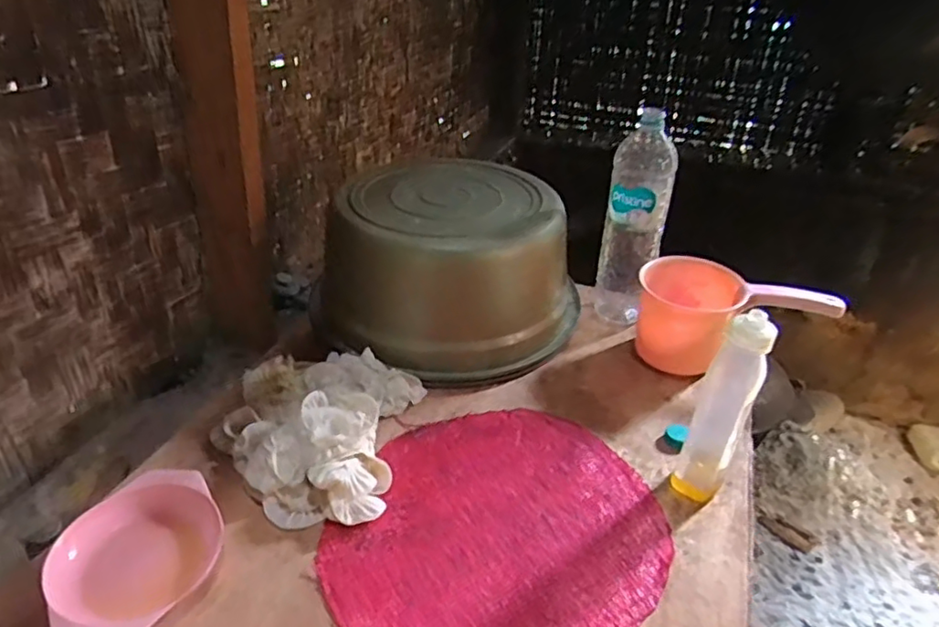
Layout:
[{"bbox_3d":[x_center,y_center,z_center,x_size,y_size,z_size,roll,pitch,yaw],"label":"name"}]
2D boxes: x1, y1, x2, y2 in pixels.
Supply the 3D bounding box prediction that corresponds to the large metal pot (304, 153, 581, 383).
[{"bbox_3d":[-0.018,-0.072,0.906,0.333,0.193,0.297,14,34,17],"label":"large metal pot"}]

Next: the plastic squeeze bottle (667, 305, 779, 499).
[{"bbox_3d":[0.255,0.100,0.626,0.052,0.219,0.040,18,35,22],"label":"plastic squeeze bottle"}]

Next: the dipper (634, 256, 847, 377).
[{"bbox_3d":[0.357,0.015,0.863,0.248,0.145,0.104,1,33,-4],"label":"dipper"}]

